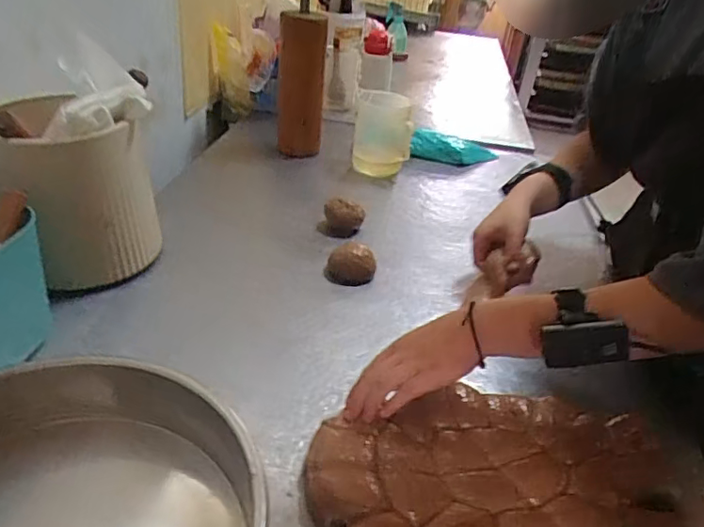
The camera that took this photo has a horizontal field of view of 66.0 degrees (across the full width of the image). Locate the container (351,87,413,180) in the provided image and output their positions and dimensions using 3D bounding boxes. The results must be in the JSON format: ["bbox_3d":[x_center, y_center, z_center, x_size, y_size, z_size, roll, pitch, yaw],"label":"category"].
[{"bbox_3d":[0.060,-0.257,1.060,0.109,0.143,0.095,3,34,-7],"label":"container"}]

